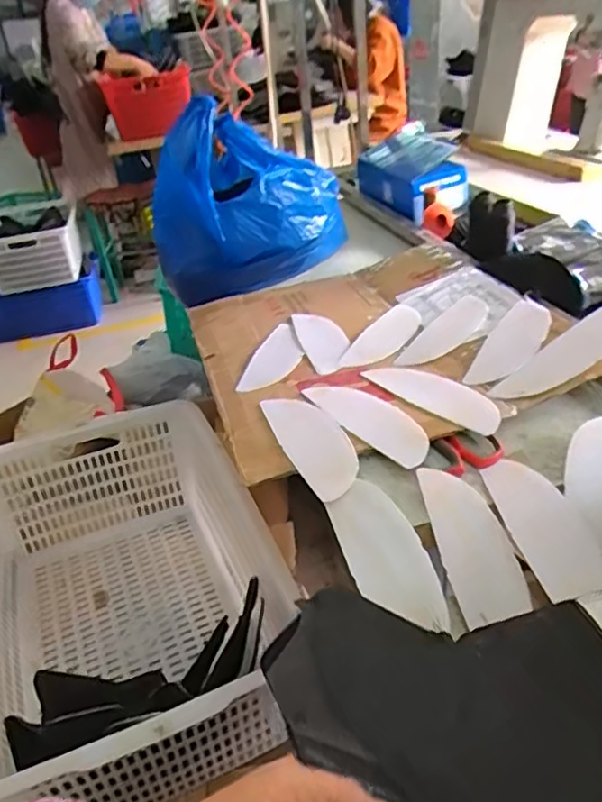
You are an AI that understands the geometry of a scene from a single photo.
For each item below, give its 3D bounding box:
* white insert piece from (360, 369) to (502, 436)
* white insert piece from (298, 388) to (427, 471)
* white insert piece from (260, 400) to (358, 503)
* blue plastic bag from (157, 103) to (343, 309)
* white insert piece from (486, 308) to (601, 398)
[{"bbox_3d":[0.165,-0.012,0.766,0.066,0.011,0.202,-30,40,-30],"label":"white insert piece"},{"bbox_3d":[0.086,0.021,0.739,0.079,0.014,0.204,-26,38,-26],"label":"white insert piece"},{"bbox_3d":[0.014,0.042,0.700,0.071,0.009,0.205,-18,35,-15],"label":"white insert piece"},{"bbox_3d":[-0.103,-0.382,1.154,0.366,0.297,0.226,-11,34,-5],"label":"blue plastic bag"},{"bbox_3d":[0.336,-0.057,0.773,0.222,0.008,0.075,-34,35,-19],"label":"white insert piece"}]

